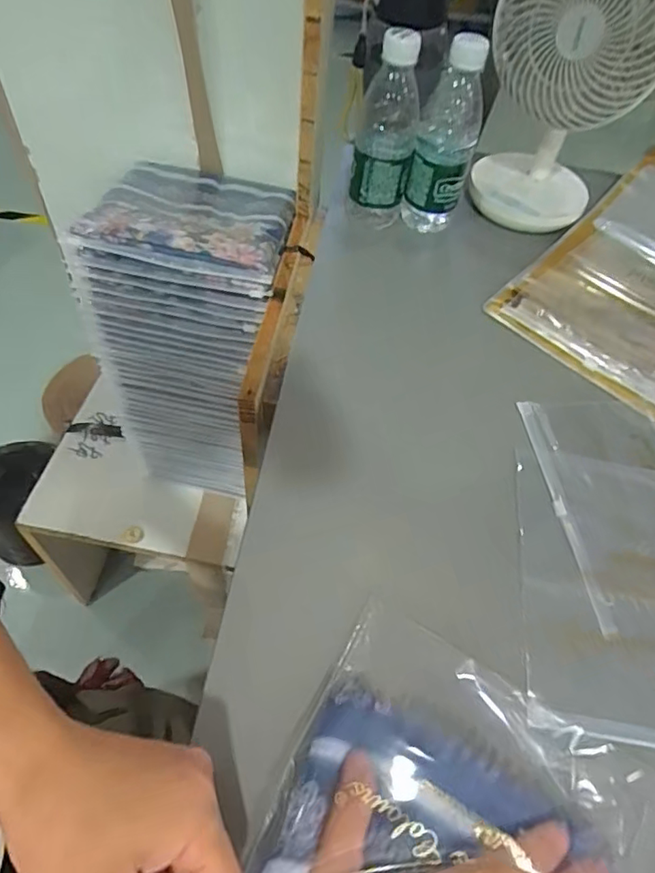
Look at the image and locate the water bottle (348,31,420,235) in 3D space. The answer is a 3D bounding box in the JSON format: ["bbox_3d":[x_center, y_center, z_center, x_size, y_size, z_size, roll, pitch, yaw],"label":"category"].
[{"bbox_3d":[0.057,-0.296,0.546,0.062,0.183,0.057,7,55,0],"label":"water bottle"}]

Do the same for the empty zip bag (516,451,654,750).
[{"bbox_3d":[0.235,0.110,0.381,0.193,0.009,0.199,9,56,2],"label":"empty zip bag"}]

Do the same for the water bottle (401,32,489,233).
[{"bbox_3d":[0.119,-0.297,0.550,0.057,0.181,0.060,18,56,7],"label":"water bottle"}]

